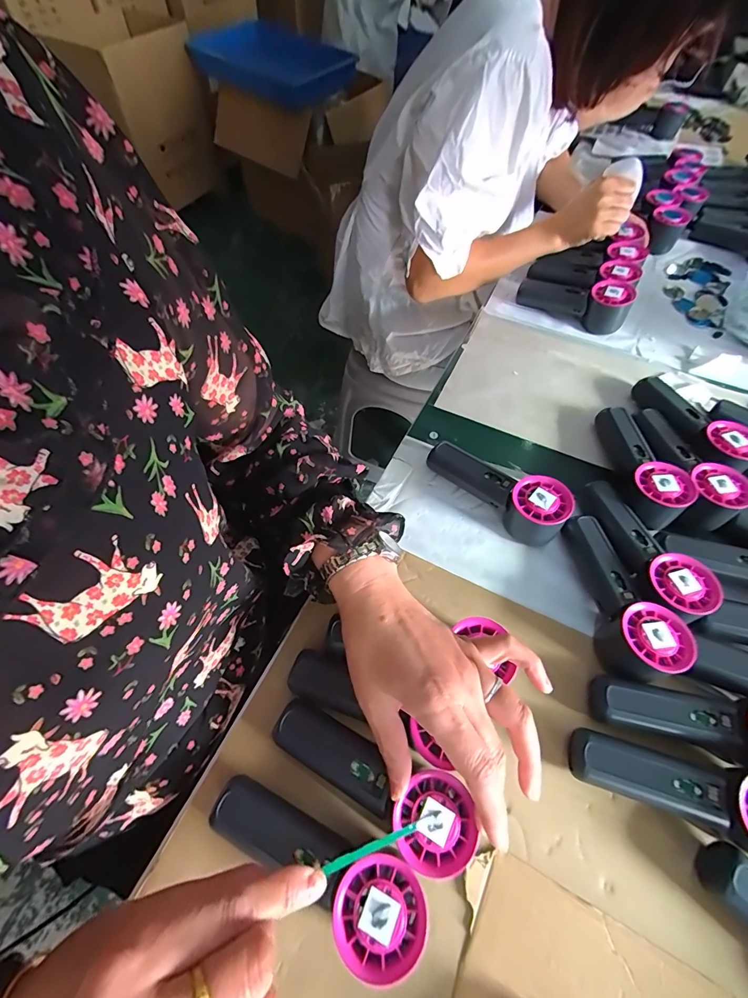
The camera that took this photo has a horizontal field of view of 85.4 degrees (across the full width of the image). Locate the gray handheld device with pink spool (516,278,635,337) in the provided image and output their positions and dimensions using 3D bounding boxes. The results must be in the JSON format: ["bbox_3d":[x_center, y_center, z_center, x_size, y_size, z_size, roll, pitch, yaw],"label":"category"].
[{"bbox_3d":[0.295,-0.299,0.601,0.154,0.055,0.048,24,62,12],"label":"gray handheld device with pink spool"}]

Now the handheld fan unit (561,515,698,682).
[{"bbox_3d":[0.231,0.085,0.381,0.054,0.054,0.149,-2,60,-3],"label":"handheld fan unit"}]

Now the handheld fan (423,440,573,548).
[{"bbox_3d":[0.132,-0.016,0.437,0.049,0.056,0.152,-40,68,-21],"label":"handheld fan"}]

